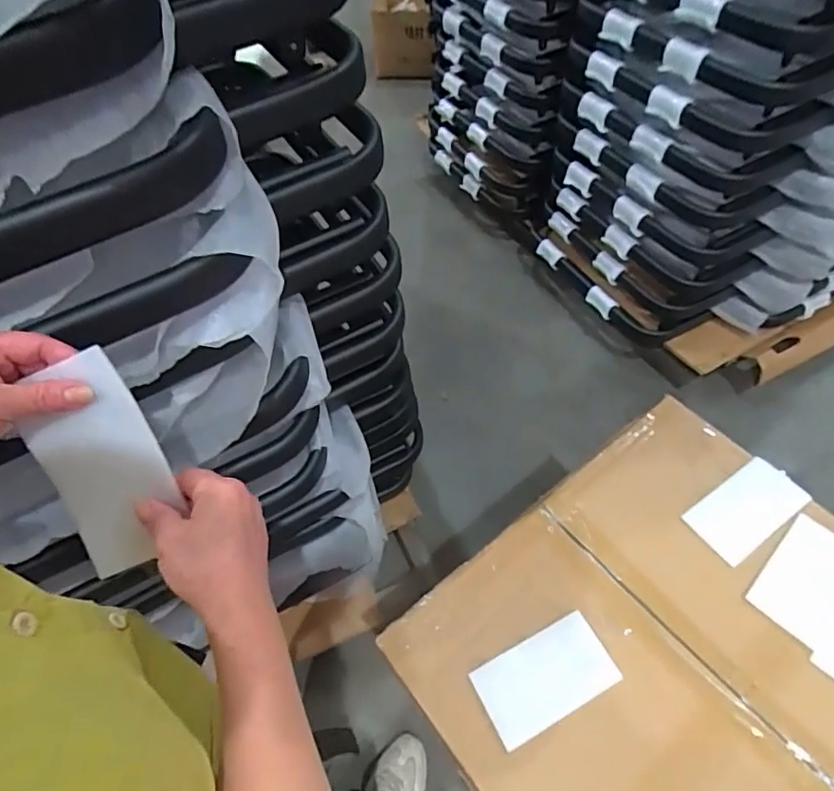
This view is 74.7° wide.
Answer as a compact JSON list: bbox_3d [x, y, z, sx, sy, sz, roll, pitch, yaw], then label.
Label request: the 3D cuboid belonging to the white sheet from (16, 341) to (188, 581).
[{"bbox_3d":[-0.208,0.047,0.363,0.075,0.139,0.007,-22,12,2],"label":"white sheet"}]

